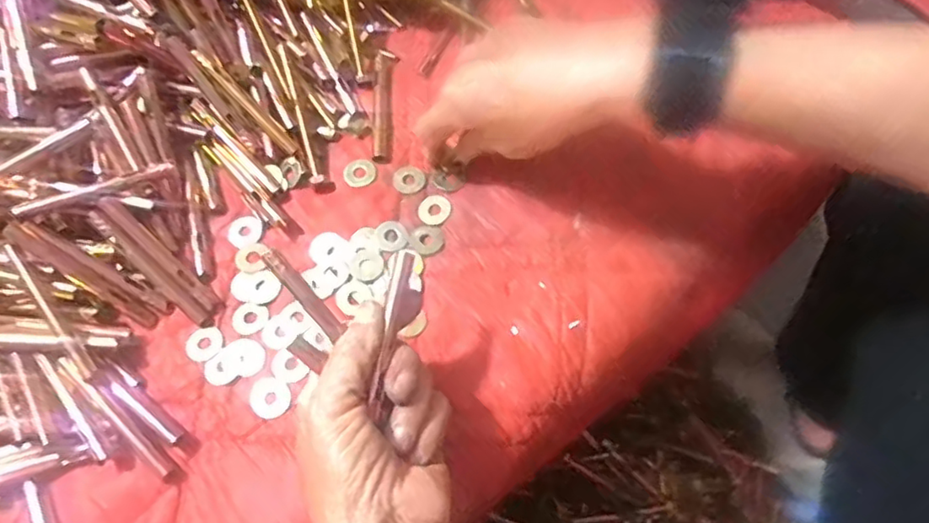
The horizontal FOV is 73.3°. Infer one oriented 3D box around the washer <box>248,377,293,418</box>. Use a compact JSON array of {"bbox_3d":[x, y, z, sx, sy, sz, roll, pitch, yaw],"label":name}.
[{"bbox_3d":[-0.114,0.079,0.365,0.023,0.004,0.025,0,67,1],"label":"washer"}]

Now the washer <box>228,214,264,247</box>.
[{"bbox_3d":[-0.144,-0.020,0.411,0.020,0.004,0.023,41,73,16],"label":"washer"}]

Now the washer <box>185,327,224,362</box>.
[{"bbox_3d":[-0.158,0.050,0.380,0.022,0.004,0.021,0,67,1],"label":"washer"}]

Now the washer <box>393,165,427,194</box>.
[{"bbox_3d":[-0.037,-0.056,0.420,0.021,0.004,0.021,0,67,1],"label":"washer"}]

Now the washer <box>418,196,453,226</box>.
[{"bbox_3d":[-0.020,-0.034,0.412,0.021,0.004,0.021,0,67,1],"label":"washer"}]

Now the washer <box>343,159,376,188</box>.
[{"bbox_3d":[-0.071,-0.061,0.424,0.022,0.004,0.020,0,67,1],"label":"washer"}]

